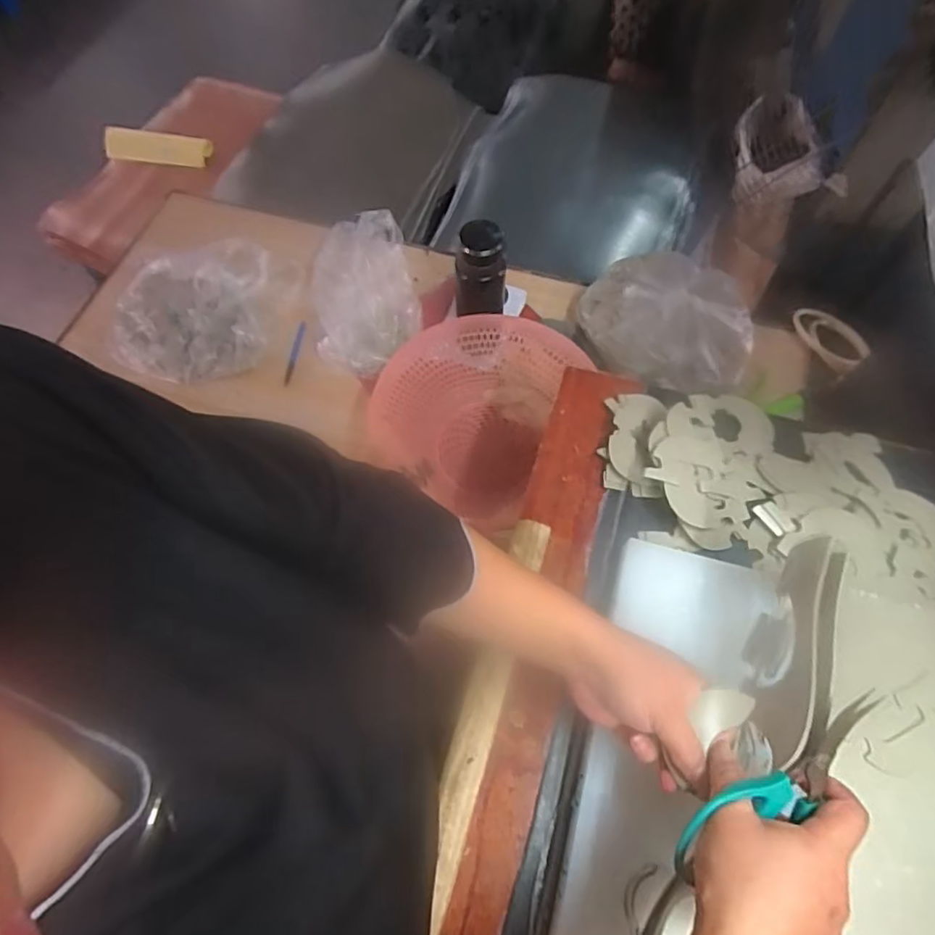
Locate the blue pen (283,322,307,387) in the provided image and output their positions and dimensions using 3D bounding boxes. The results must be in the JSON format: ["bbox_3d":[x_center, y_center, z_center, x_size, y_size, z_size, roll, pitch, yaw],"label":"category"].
[{"bbox_3d":[-0.287,-0.191,0.962,0.015,0.013,0.120,8,65,5],"label":"blue pen"}]

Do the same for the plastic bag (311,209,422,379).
[{"bbox_3d":[-0.168,-0.294,0.958,0.173,0.100,0.268,-3,65,-1],"label":"plastic bag"}]

